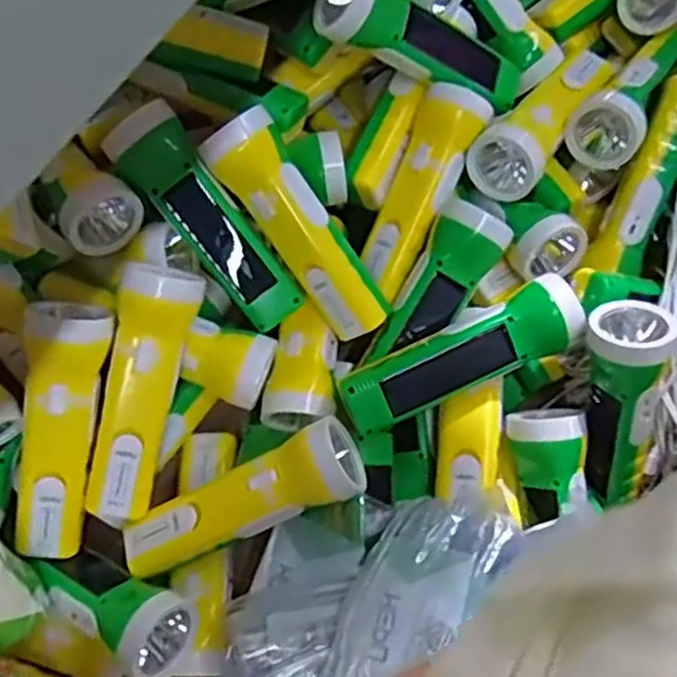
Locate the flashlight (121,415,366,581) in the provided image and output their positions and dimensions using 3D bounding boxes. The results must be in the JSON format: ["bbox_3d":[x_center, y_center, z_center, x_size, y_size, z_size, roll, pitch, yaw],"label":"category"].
[{"bbox_3d":[-0.066,0.112,0.465,0.166,0.049,0.052,-27,71,9],"label":"flashlight"}]

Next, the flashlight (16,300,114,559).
[{"bbox_3d":[-0.180,0.061,0.455,0.049,0.046,0.167,10,100,2],"label":"flashlight"}]

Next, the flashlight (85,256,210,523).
[{"bbox_3d":[-0.129,0.038,0.461,0.044,0.042,0.172,15,99,4],"label":"flashlight"}]

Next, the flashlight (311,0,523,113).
[{"bbox_3d":[0.067,-0.212,0.498,0.167,0.051,0.046,13,65,-30],"label":"flashlight"}]

